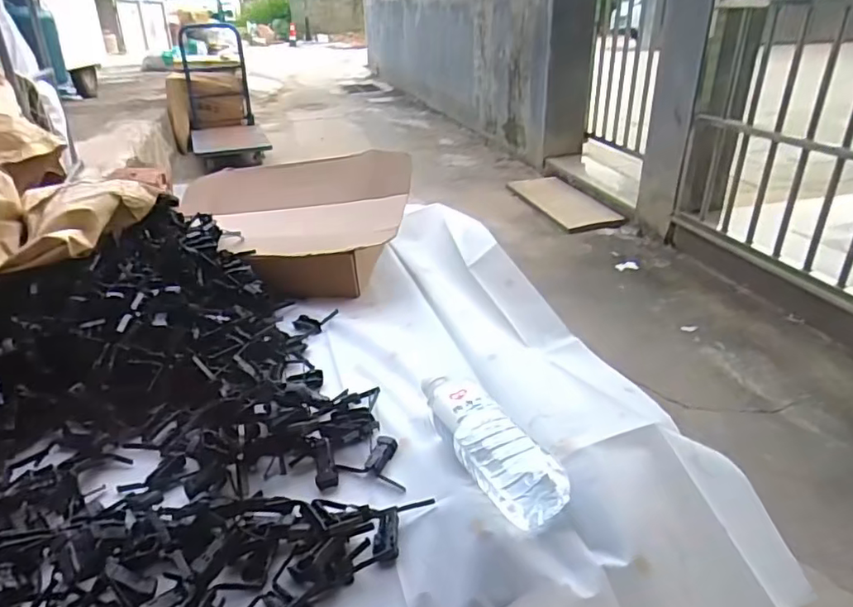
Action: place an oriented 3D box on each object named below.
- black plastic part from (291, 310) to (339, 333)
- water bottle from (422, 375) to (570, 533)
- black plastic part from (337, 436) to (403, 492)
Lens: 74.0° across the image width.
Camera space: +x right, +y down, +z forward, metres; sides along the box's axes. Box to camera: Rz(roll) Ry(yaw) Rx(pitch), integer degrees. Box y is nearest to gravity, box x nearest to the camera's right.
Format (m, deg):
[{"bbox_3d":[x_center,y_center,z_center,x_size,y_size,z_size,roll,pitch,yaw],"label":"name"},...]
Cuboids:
[{"bbox_3d":[-0.167,0.027,0.850,0.065,0.013,0.045,-2,29,-3],"label":"black plastic part"},{"bbox_3d":[0.059,0.135,0.558,0.057,0.055,0.183,-16,32,-26],"label":"water bottle"},{"bbox_3d":[-0.047,0.160,0.591,0.076,0.014,0.051,12,31,22],"label":"black plastic part"}]

